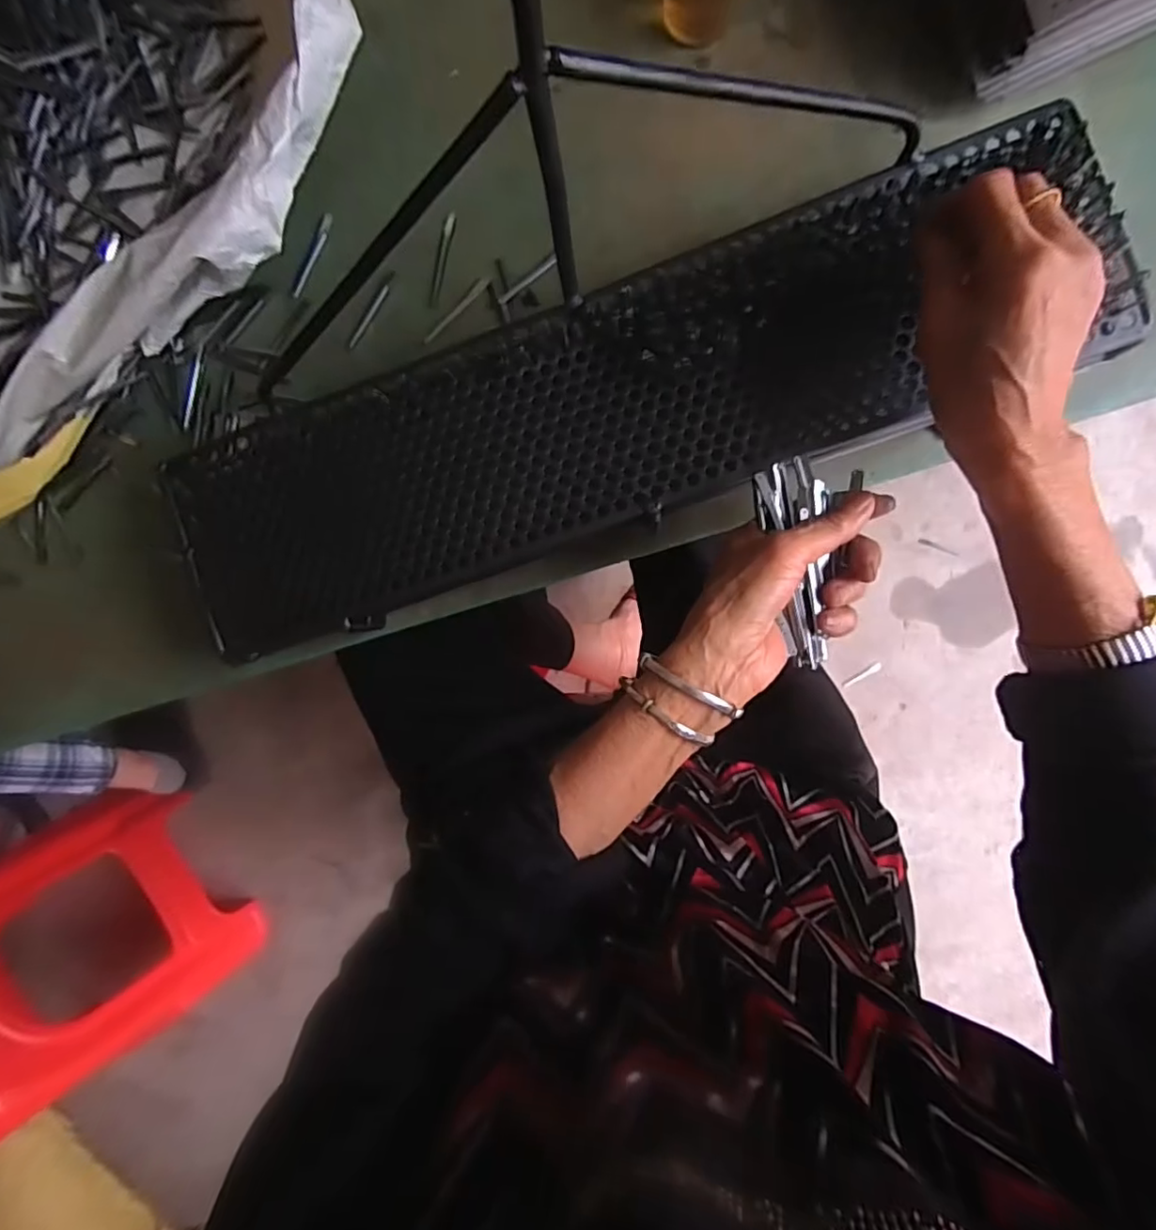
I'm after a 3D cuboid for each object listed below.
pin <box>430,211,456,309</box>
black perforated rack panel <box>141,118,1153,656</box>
[{"bbox_3d":[-0.103,-0.270,0.442,0.009,0.004,0.070,12,93,3],"label":"pin"},{"bbox_3d":[0.016,-0.128,0.363,0.591,0.025,0.143,-20,91,8],"label":"black perforated rack panel"}]

